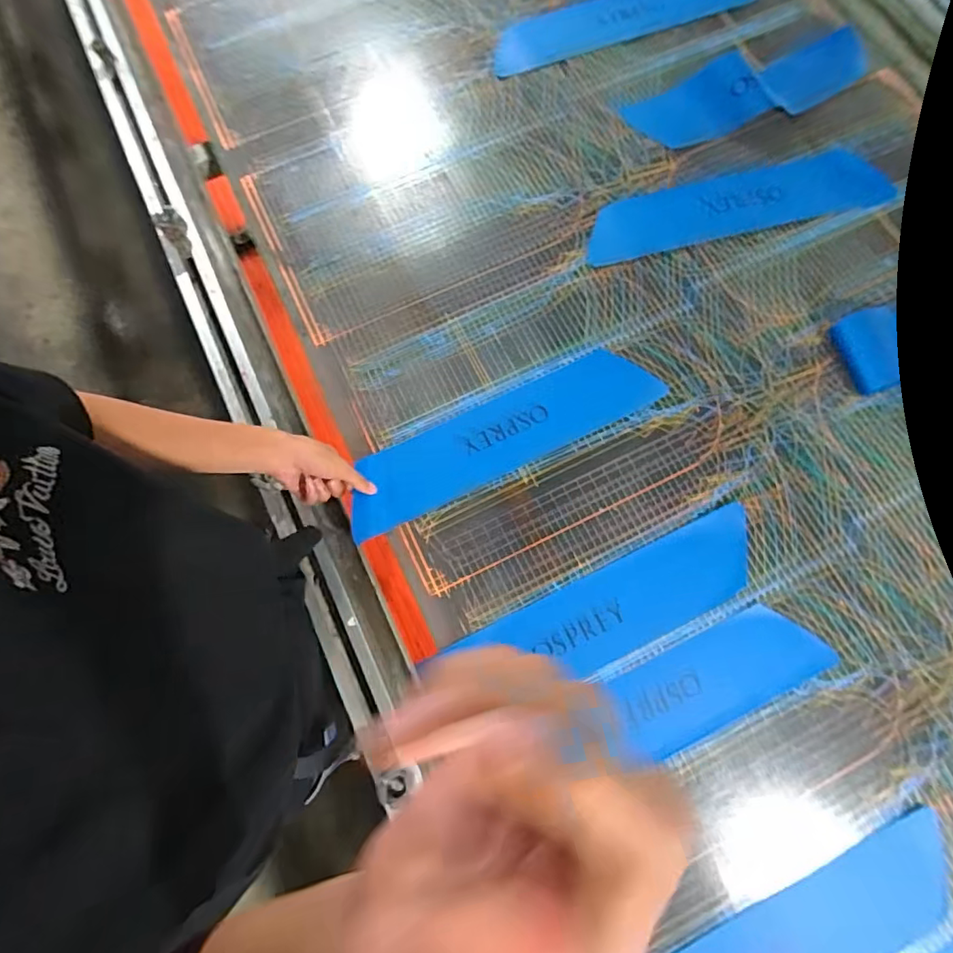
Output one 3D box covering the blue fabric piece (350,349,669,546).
[{"bbox_3d":[0.032,-0.058,0.728,0.452,0.019,0.105,-26,74,-7],"label":"blue fabric piece"}]

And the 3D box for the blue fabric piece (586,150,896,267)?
[{"bbox_3d":[0.410,-0.435,0.838,0.509,0.008,0.113,-13,75,-3],"label":"blue fabric piece"}]

